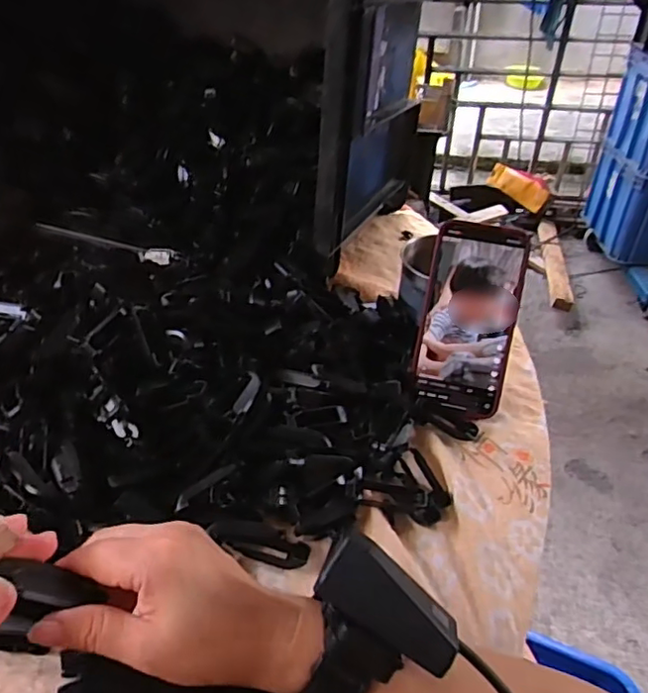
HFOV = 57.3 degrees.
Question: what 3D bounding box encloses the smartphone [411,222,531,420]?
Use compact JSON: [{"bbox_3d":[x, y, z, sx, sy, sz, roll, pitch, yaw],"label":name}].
[{"bbox_3d":[0.124,-0.024,0.506,0.076,0.158,0.014,10,2,11],"label":"smartphone"}]

